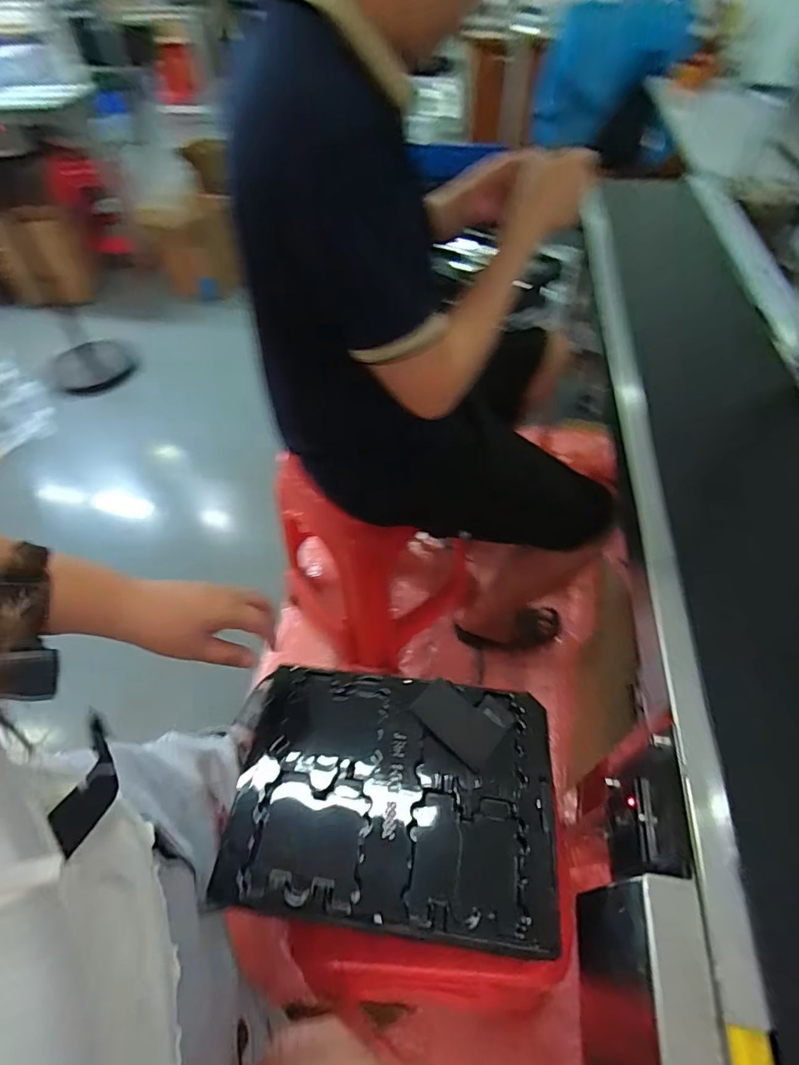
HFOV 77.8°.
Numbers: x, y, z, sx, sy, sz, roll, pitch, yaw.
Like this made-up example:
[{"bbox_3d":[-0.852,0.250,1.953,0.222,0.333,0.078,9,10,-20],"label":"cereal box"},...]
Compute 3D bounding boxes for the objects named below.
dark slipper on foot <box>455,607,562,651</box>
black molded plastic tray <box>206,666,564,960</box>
[{"bbox_3d":[0.274,0.243,1.249,0.260,0.071,0.095,-13,51,9],"label":"dark slipper on foot"},{"bbox_3d":[-0.005,0.246,0.475,0.298,0.014,0.214,4,51,6],"label":"black molded plastic tray"}]

